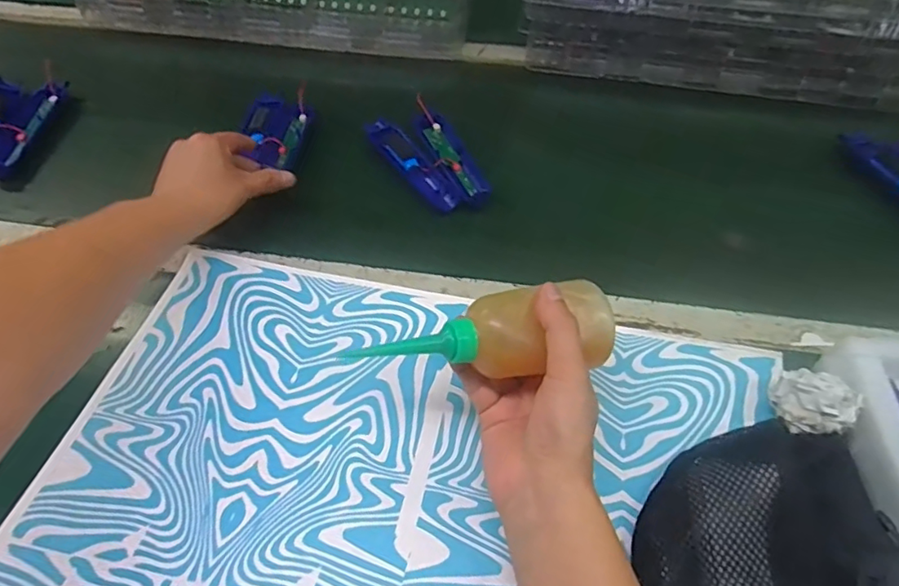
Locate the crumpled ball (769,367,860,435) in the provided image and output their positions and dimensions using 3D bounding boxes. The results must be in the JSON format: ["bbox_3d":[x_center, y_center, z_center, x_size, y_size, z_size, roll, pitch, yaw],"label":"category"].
[{"bbox_3d":[0.275,0.085,0.424,0.045,0.052,0.053,-27,57,-22],"label":"crumpled ball"}]

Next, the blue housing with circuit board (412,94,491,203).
[{"bbox_3d":[-0.002,-0.162,0.640,0.042,0.024,0.178,-20,54,-17],"label":"blue housing with circuit board"}]

